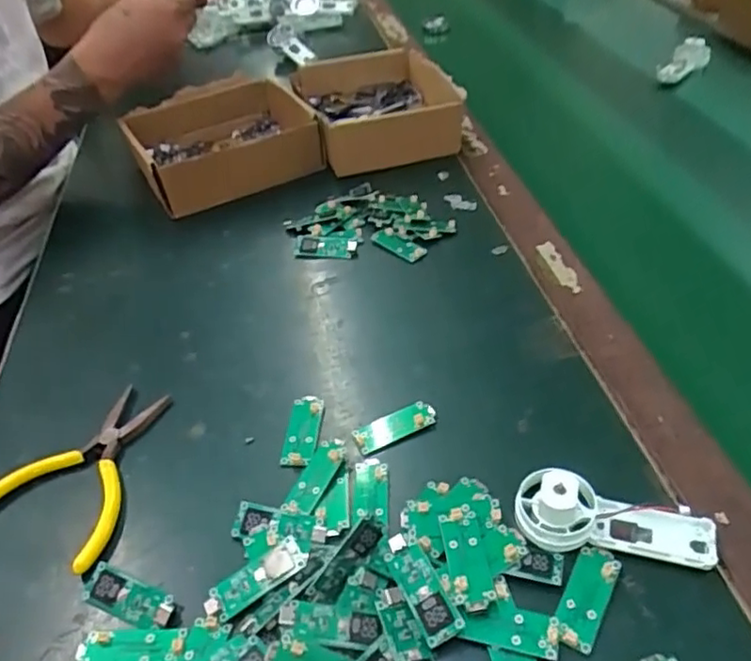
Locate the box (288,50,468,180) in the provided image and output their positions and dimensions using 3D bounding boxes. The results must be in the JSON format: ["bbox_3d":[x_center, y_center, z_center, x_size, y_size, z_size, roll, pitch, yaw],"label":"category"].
[{"bbox_3d":[0.003,-0.238,0.665,0.139,0.067,0.164,-15,43,-7],"label":"box"}]

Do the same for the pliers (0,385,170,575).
[{"bbox_3d":[-0.175,0.081,0.382,0.085,0.015,0.114,11,46,20],"label":"pliers"}]

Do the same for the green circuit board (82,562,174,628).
[{"bbox_3d":[-0.125,0.134,0.316,0.051,0.007,0.018,12,46,21],"label":"green circuit board"}]

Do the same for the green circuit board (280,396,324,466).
[{"bbox_3d":[-0.046,0.061,0.388,0.020,0.005,0.050,1,43,9],"label":"green circuit board"}]

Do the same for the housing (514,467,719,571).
[{"bbox_3d":[0.118,0.093,0.309,0.093,0.030,0.033,7,45,16],"label":"housing"}]

